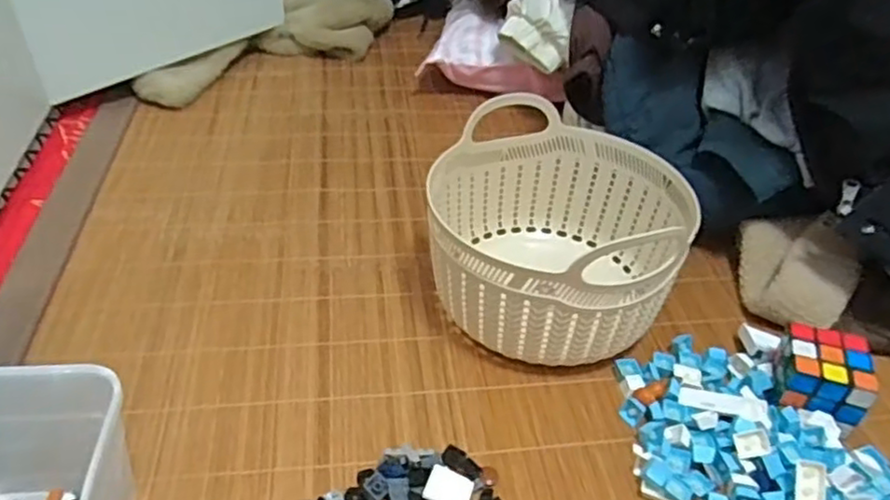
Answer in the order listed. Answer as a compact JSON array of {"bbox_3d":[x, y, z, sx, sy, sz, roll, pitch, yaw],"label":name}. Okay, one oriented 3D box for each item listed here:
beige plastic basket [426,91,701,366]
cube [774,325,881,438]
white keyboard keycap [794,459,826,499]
[{"bbox_3d":[0.095,-0.016,0.605,0.210,0.144,0.221,19,42,17],"label":"beige plastic basket"},{"bbox_3d":[0.298,0.102,0.539,0.056,0.058,0.064,15,41,13],"label":"cube"},{"bbox_3d":[0.252,0.164,0.468,0.018,0.008,0.038,13,67,11],"label":"white keyboard keycap"}]

